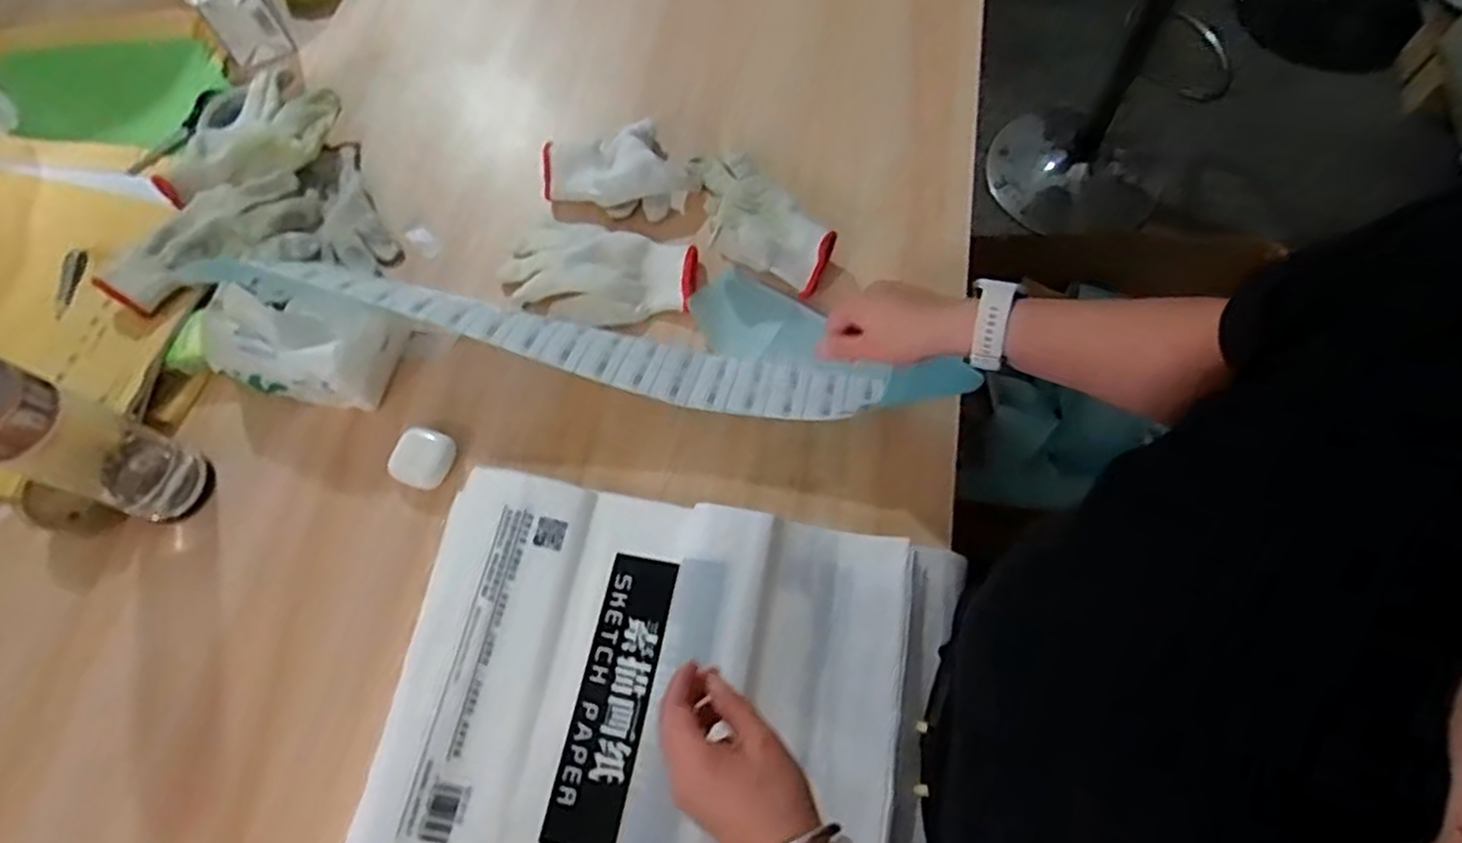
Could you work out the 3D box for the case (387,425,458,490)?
[{"bbox_3d":[-0.263,0.031,0.649,0.047,0.019,0.049,16,69,9],"label":"case"}]

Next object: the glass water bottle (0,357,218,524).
[{"bbox_3d":[-0.485,0.019,0.569,0.059,0.181,0.064,24,71,12],"label":"glass water bottle"}]

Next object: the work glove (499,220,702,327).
[{"bbox_3d":[-0.126,-0.141,0.705,0.182,0.025,0.099,11,69,8],"label":"work glove"}]

